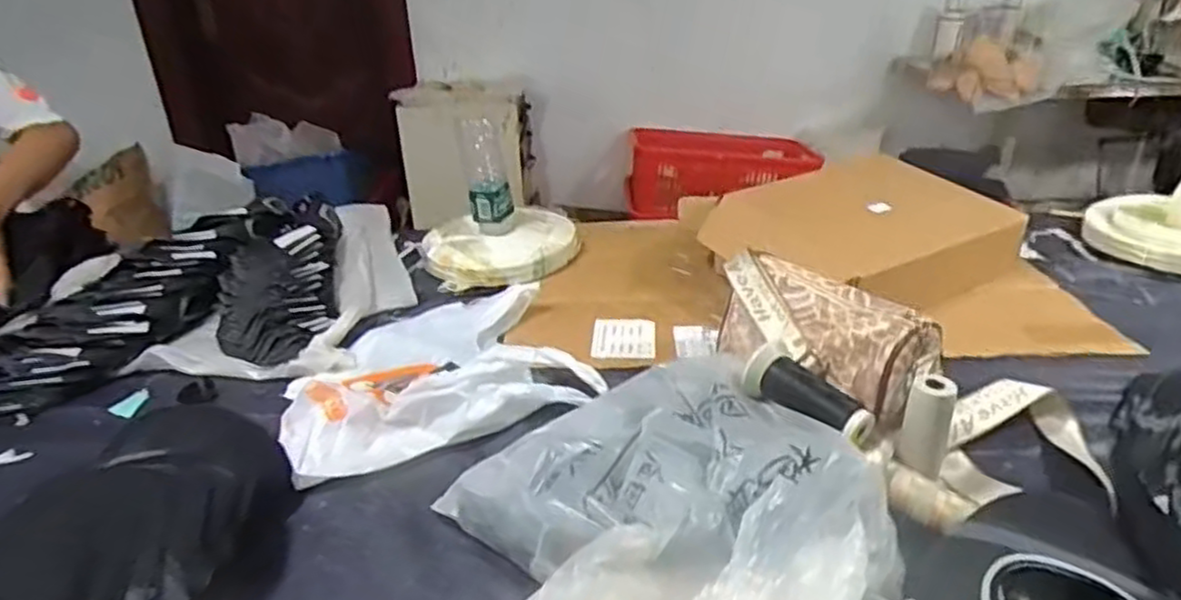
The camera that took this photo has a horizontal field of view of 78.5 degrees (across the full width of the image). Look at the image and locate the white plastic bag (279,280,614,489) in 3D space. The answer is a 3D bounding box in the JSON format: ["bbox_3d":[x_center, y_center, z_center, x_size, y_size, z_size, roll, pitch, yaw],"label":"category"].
[{"bbox_3d":[-0.188,0.064,0.844,0.319,0.071,0.288,-13,29,-16],"label":"white plastic bag"}]

